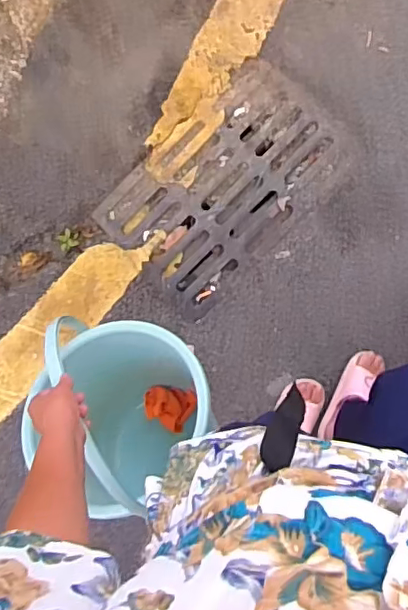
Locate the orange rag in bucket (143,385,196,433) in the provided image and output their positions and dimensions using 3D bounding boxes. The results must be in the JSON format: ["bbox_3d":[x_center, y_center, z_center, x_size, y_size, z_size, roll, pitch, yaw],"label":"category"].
[{"bbox_3d":[-0.074,0.210,1.196,0.102,0.034,0.083,20,92,9],"label":"orange rag in bucket"}]

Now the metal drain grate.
[{"bbox_3d":[0.048,-0.311,1.513,0.610,0.032,0.407,-45,83,6],"label":"metal drain grate"}]

